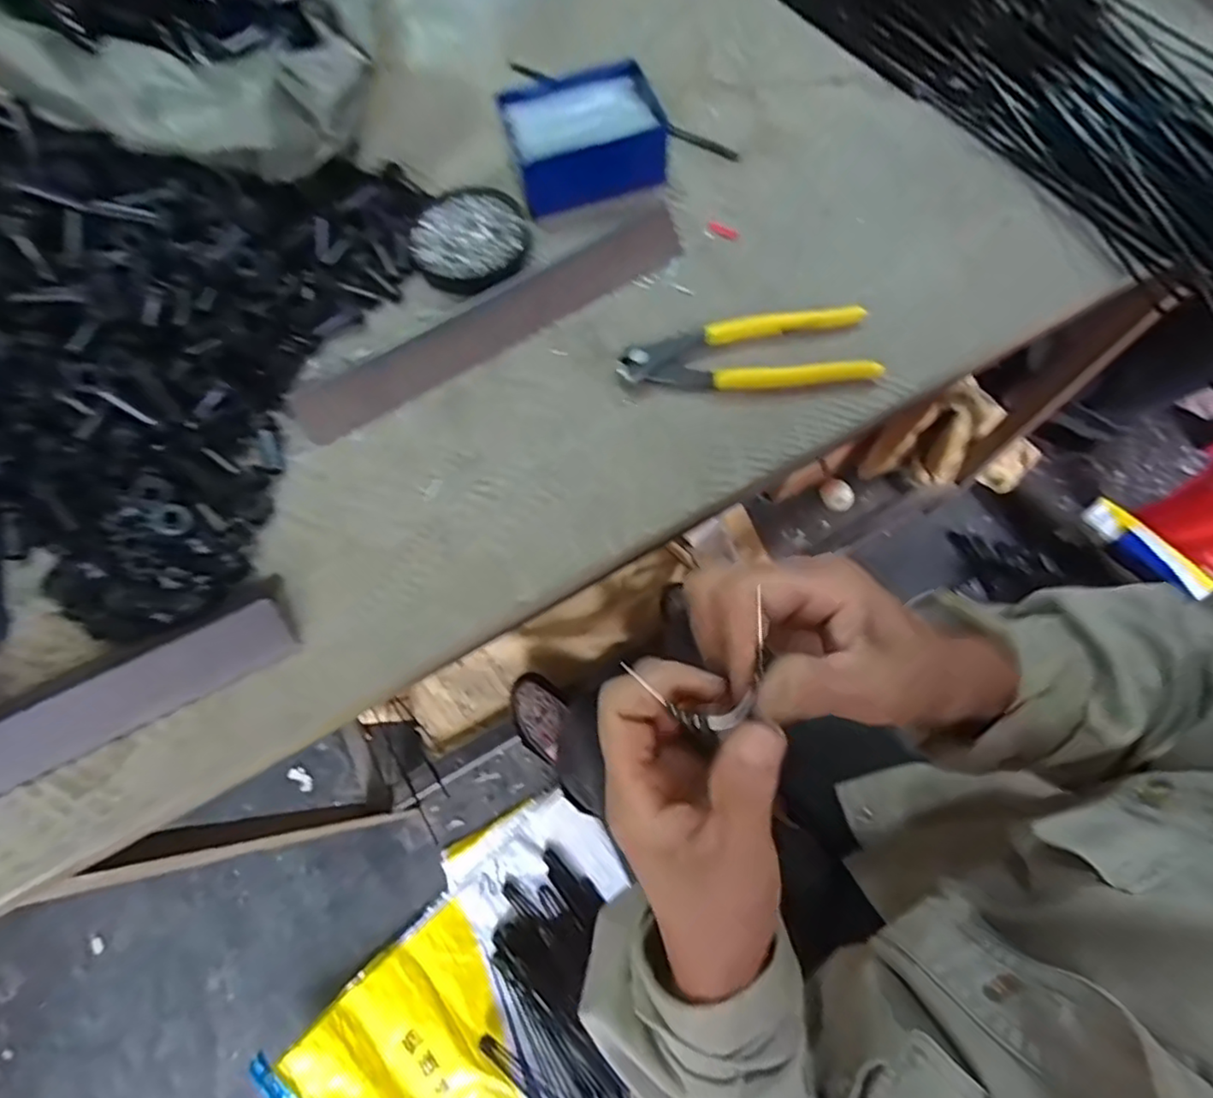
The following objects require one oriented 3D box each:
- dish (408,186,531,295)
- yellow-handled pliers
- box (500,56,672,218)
[{"bbox_3d":[-0.098,-0.224,0.446,0.081,0.015,0.075,-1,71,2],"label":"dish"},{"bbox_3d":[0.090,-0.124,0.398,0.156,0.014,0.051,-5,71,0],"label":"yellow-handled pliers"},{"bbox_3d":[-0.015,-0.299,0.453,0.108,0.046,0.095,-15,71,-3],"label":"box"}]

